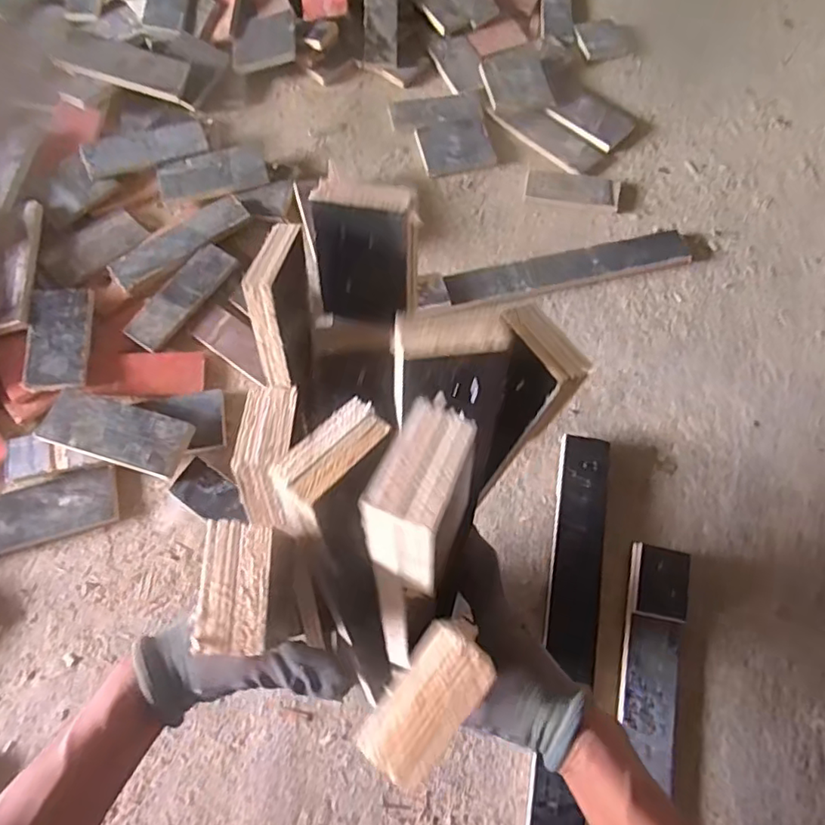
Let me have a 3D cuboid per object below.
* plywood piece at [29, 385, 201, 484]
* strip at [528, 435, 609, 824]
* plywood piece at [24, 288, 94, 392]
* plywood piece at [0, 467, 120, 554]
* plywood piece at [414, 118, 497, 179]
[{"bbox_3d":[-0.319,0.020,0.624,0.163,0.016,0.065,16,70,10],"label":"plywood piece"},{"bbox_3d":[0.156,0.204,0.565,0.050,0.031,0.367,9,68,4],"label":"strip"},{"bbox_3d":[-0.405,-0.089,0.670,0.065,0.016,0.128,-6,68,-2],"label":"plywood piece"},{"bbox_3d":[-0.396,0.107,0.615,0.164,0.012,0.063,-14,68,-5],"label":"plywood piece"},{"bbox_3d":[0.060,-0.370,0.809,0.098,0.007,0.083,-13,68,-4],"label":"plywood piece"}]

